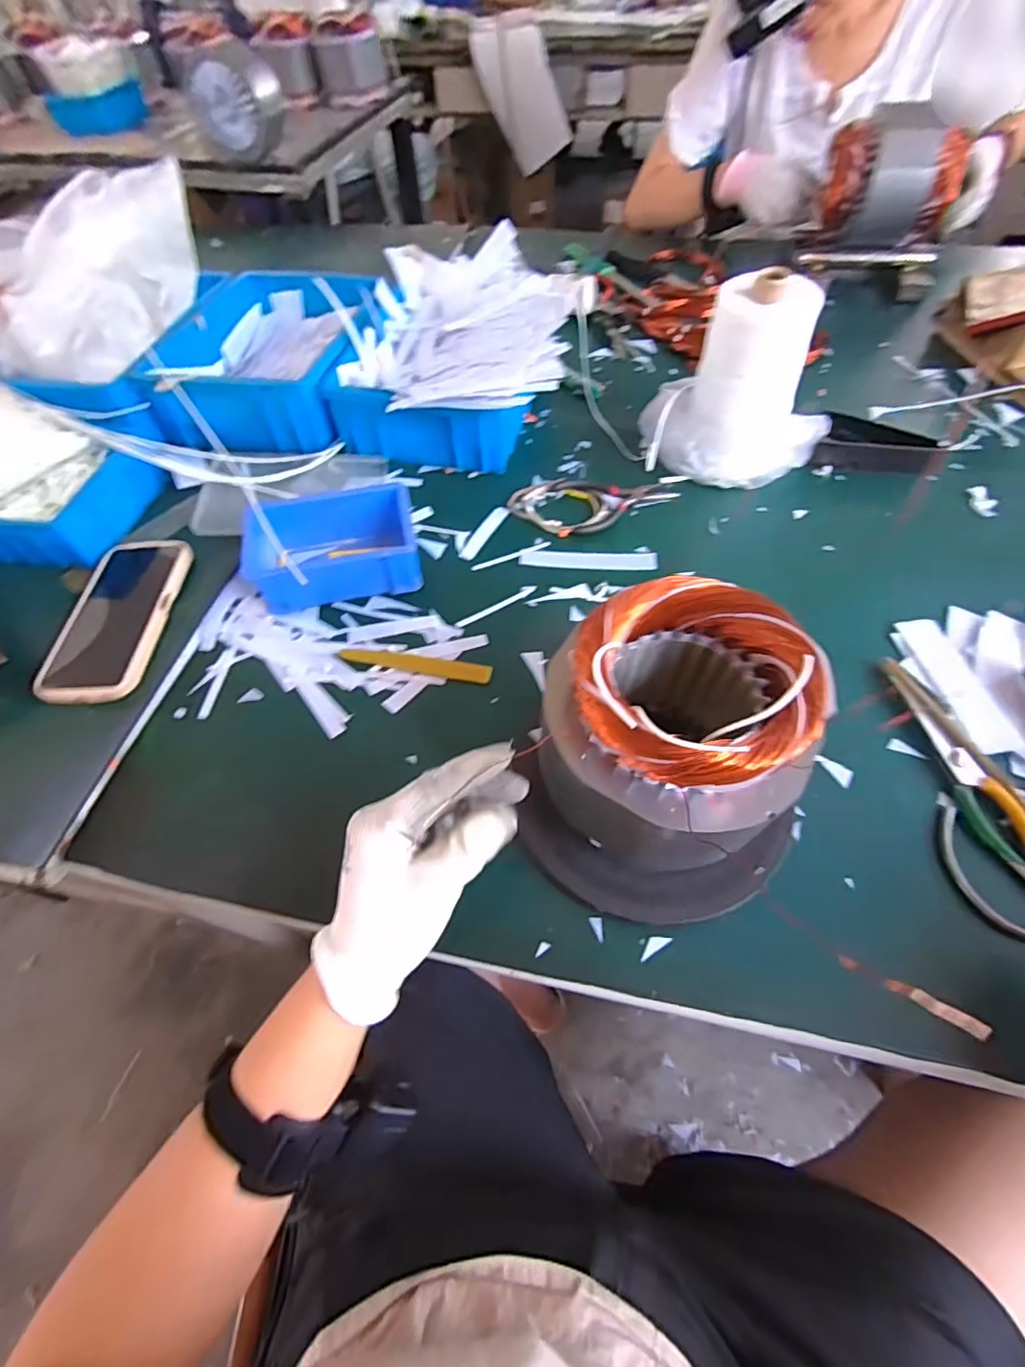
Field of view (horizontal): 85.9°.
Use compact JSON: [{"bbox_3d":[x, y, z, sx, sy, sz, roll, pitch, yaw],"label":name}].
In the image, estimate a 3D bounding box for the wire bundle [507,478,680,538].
[{"bbox_3d":[0.079,-0.193,0.567,0.158,0.012,0.089,-19,59,-11],"label":"wire bundle"}]

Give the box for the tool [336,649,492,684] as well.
[{"bbox_3d":[-0.082,-0.018,0.464,0.130,0.005,0.016,10,58,7],"label":"tool"}]

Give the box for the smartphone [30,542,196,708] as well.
[{"bbox_3d":[-0.347,-0.059,0.485,0.085,0.014,0.174,1,58,1],"label":"smartphone"}]

